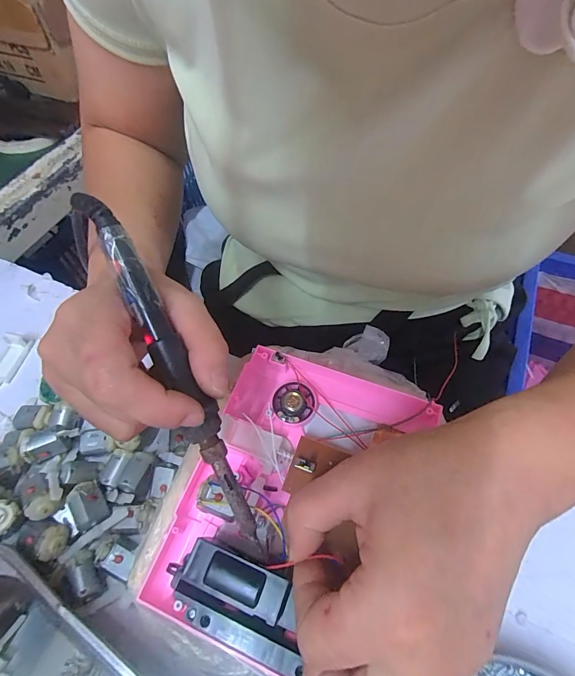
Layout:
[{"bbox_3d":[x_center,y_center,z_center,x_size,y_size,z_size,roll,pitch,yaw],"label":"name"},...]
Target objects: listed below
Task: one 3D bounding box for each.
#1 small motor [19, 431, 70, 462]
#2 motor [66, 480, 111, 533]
[{"bbox_3d":[-0.169,0.074,0.251,0.025,0.014,0.015,-22,60,-11],"label":"small motor"},{"bbox_3d":[-0.129,0.107,0.234,0.020,0.011,0.028,-17,62,-40],"label":"motor"}]

